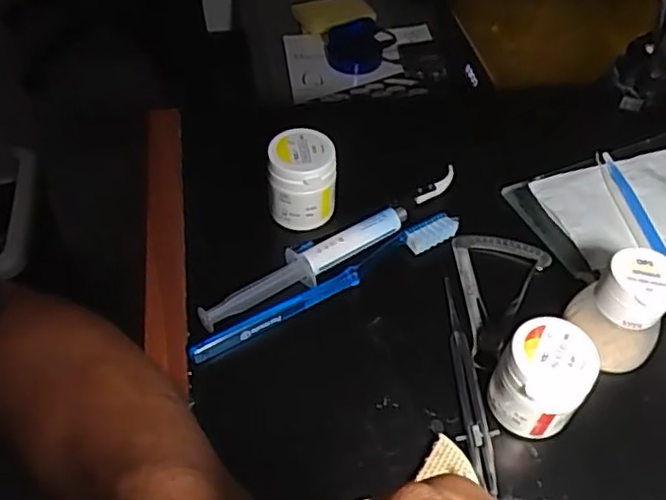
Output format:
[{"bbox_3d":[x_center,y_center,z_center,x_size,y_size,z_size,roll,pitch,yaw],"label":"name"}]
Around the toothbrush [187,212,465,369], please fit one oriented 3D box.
[{"bbox_3d":[-0.002,0.019,0.391,0.186,0.014,0.016,-26,56,-21],"label":"toothbrush"}]

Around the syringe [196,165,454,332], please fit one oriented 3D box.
[{"bbox_3d":[0.006,-0.005,0.406,0.203,0.012,0.023,-32,59,-24],"label":"syringe"}]

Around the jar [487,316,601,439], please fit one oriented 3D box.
[{"bbox_3d":[0.106,0.069,0.328,0.045,0.051,0.050,35,58,23],"label":"jar"}]

